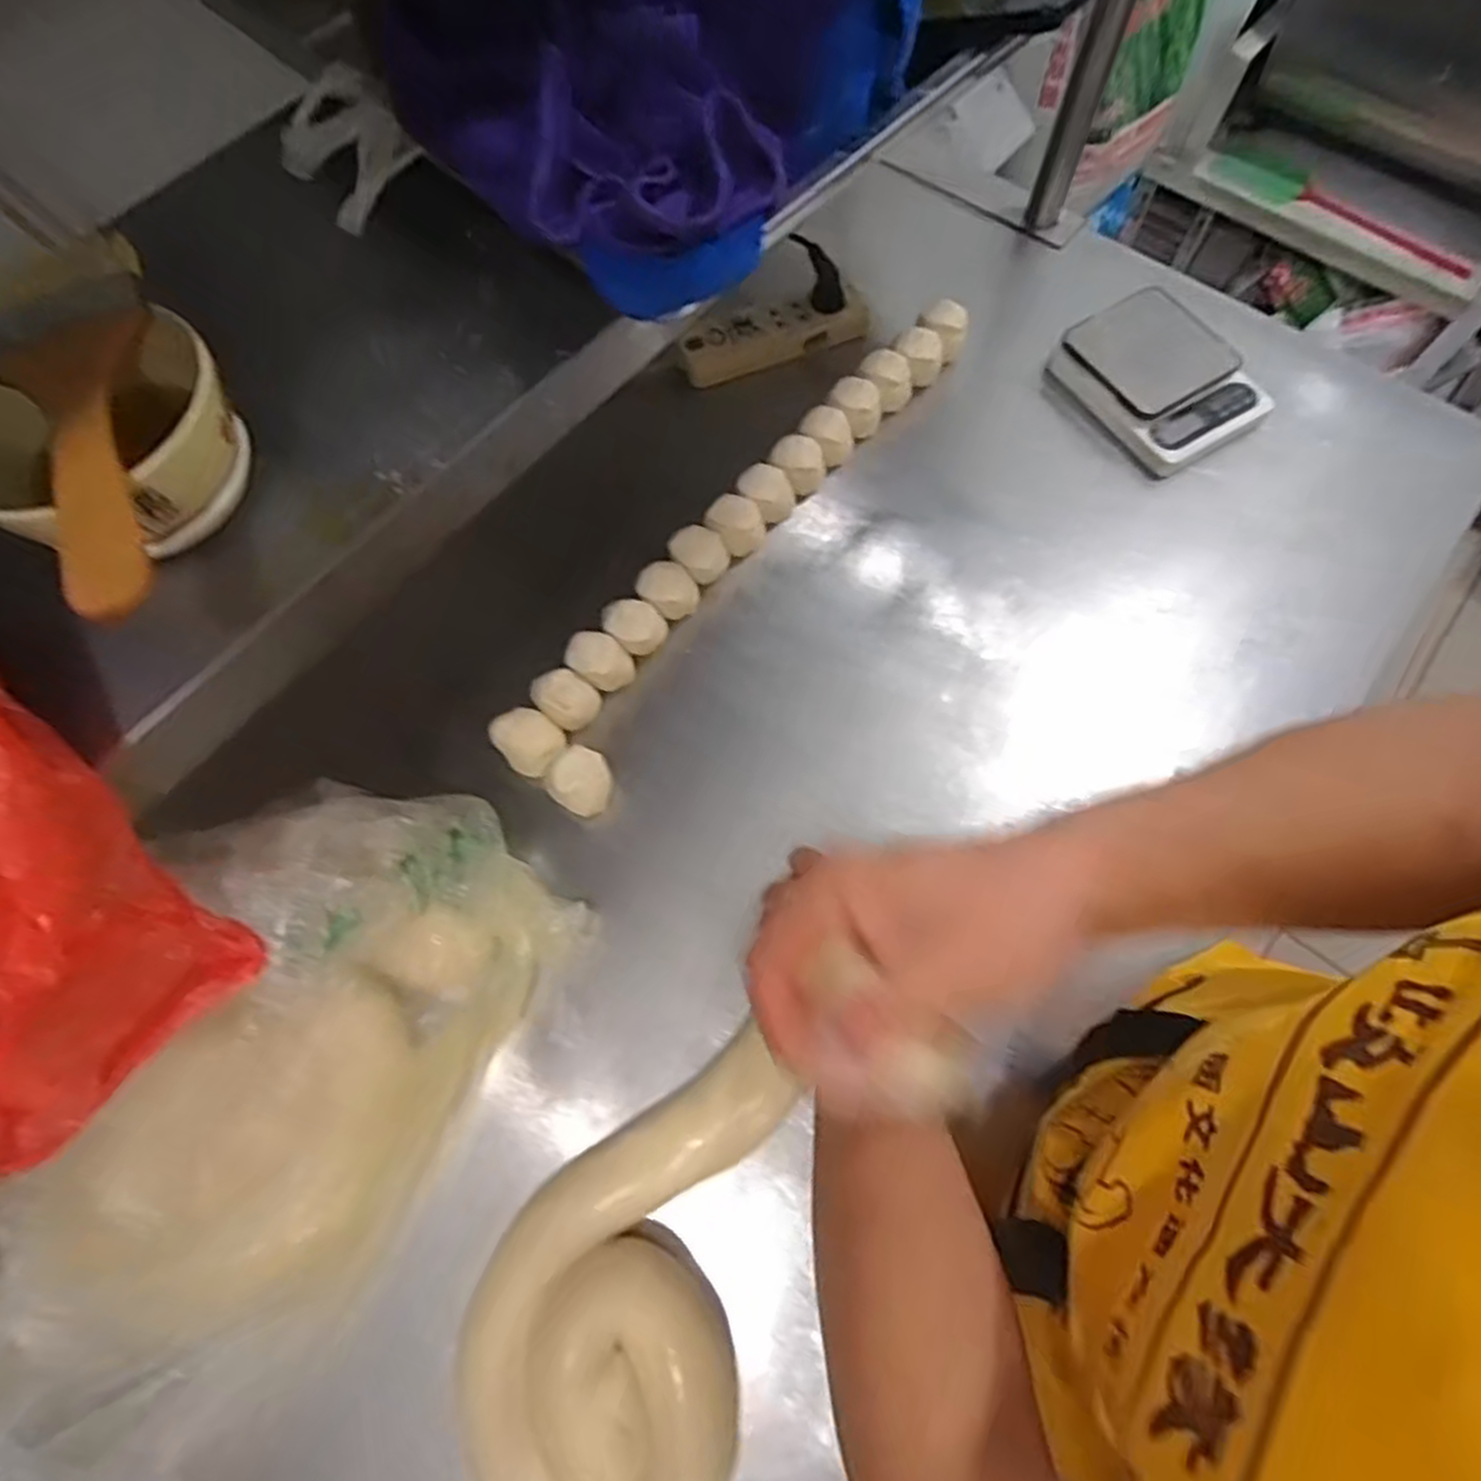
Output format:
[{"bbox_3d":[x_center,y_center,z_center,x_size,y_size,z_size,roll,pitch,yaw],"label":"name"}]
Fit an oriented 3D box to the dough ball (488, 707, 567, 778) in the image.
[{"bbox_3d":[-0.167,0.004,0.641,0.054,0.047,0.044,41,75,15],"label":"dough ball"}]

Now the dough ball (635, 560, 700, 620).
[{"bbox_3d":[-0.062,-0.125,0.687,0.048,0.051,0.041,-21,70,-7],"label":"dough ball"}]

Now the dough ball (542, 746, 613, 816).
[{"bbox_3d":[-0.122,0.032,0.613,0.048,0.046,0.046,31,73,12],"label":"dough ball"}]

